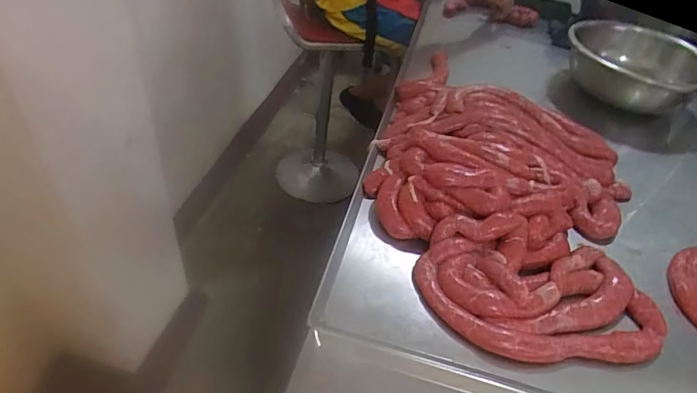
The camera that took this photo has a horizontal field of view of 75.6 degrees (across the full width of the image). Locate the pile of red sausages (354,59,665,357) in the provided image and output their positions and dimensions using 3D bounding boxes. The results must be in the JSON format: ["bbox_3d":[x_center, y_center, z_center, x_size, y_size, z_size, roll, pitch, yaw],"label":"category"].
[{"bbox_3d":[0.249,-0.001,0.720,0.452,0.086,0.513,15,43,9],"label":"pile of red sausages"}]

